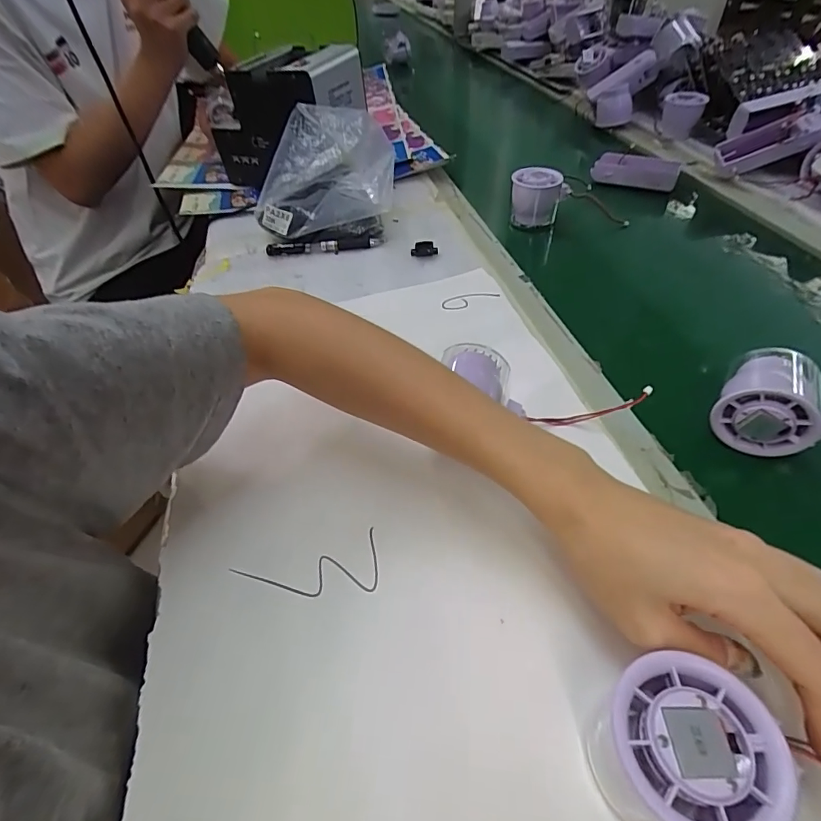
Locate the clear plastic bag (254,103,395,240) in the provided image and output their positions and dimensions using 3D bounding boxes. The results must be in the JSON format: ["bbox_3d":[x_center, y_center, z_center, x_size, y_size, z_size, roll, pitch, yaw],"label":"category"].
[{"bbox_3d":[-0.105,-0.279,0.535,0.162,0.126,0.049,-15,9,0],"label":"clear plastic bag"}]

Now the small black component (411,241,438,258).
[{"bbox_3d":[0.015,-0.180,0.508,0.029,0.011,0.017,-2,48,3],"label":"small black component"}]

